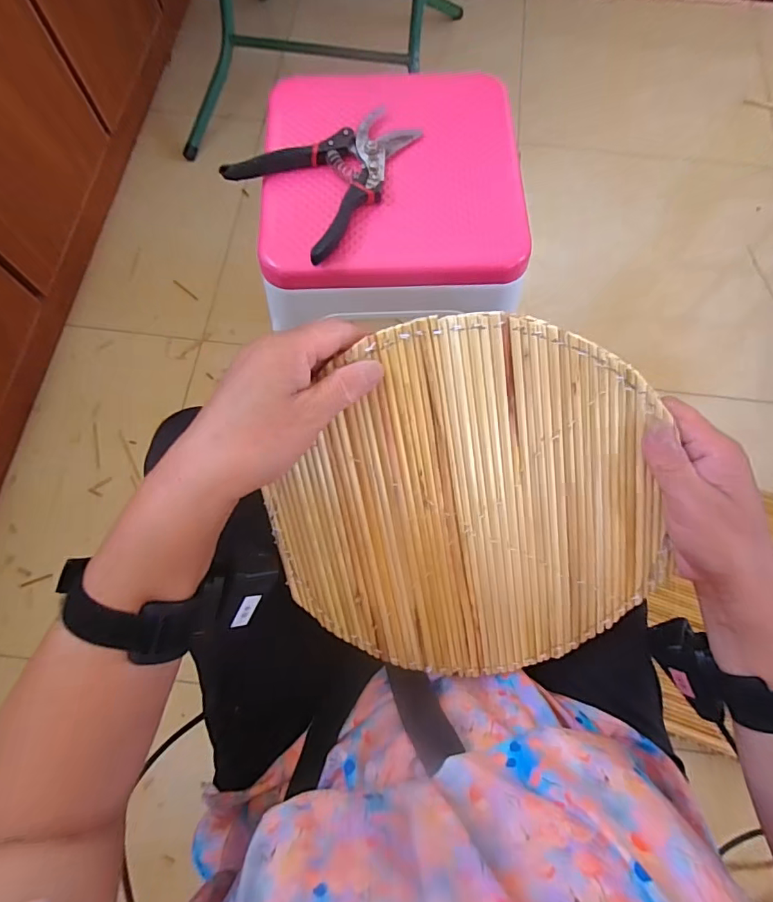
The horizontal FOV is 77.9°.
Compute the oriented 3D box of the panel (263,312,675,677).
[{"bbox_3d":[0.049,0.045,0.318,0.244,0.004,0.252,2,113,4],"label":"panel"}]

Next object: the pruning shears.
[{"bbox_3d":[-0.048,-0.270,0.463,0.170,0.025,0.135,-42,77,-16],"label":"pruning shears"}]

